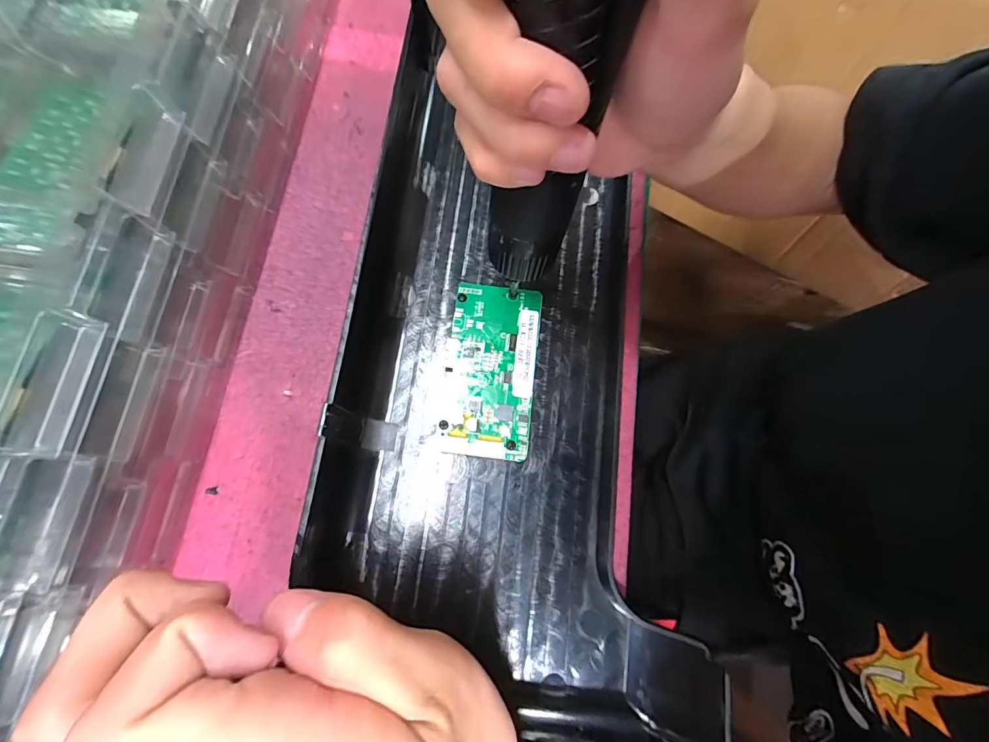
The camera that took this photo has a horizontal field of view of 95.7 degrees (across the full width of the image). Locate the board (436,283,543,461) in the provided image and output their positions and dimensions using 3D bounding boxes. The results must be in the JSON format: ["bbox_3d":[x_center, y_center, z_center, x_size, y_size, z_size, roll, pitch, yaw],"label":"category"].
[{"bbox_3d":[-0.002,-0.001,0.243,0.048,0.010,0.094,7,75,1],"label":"board"}]

